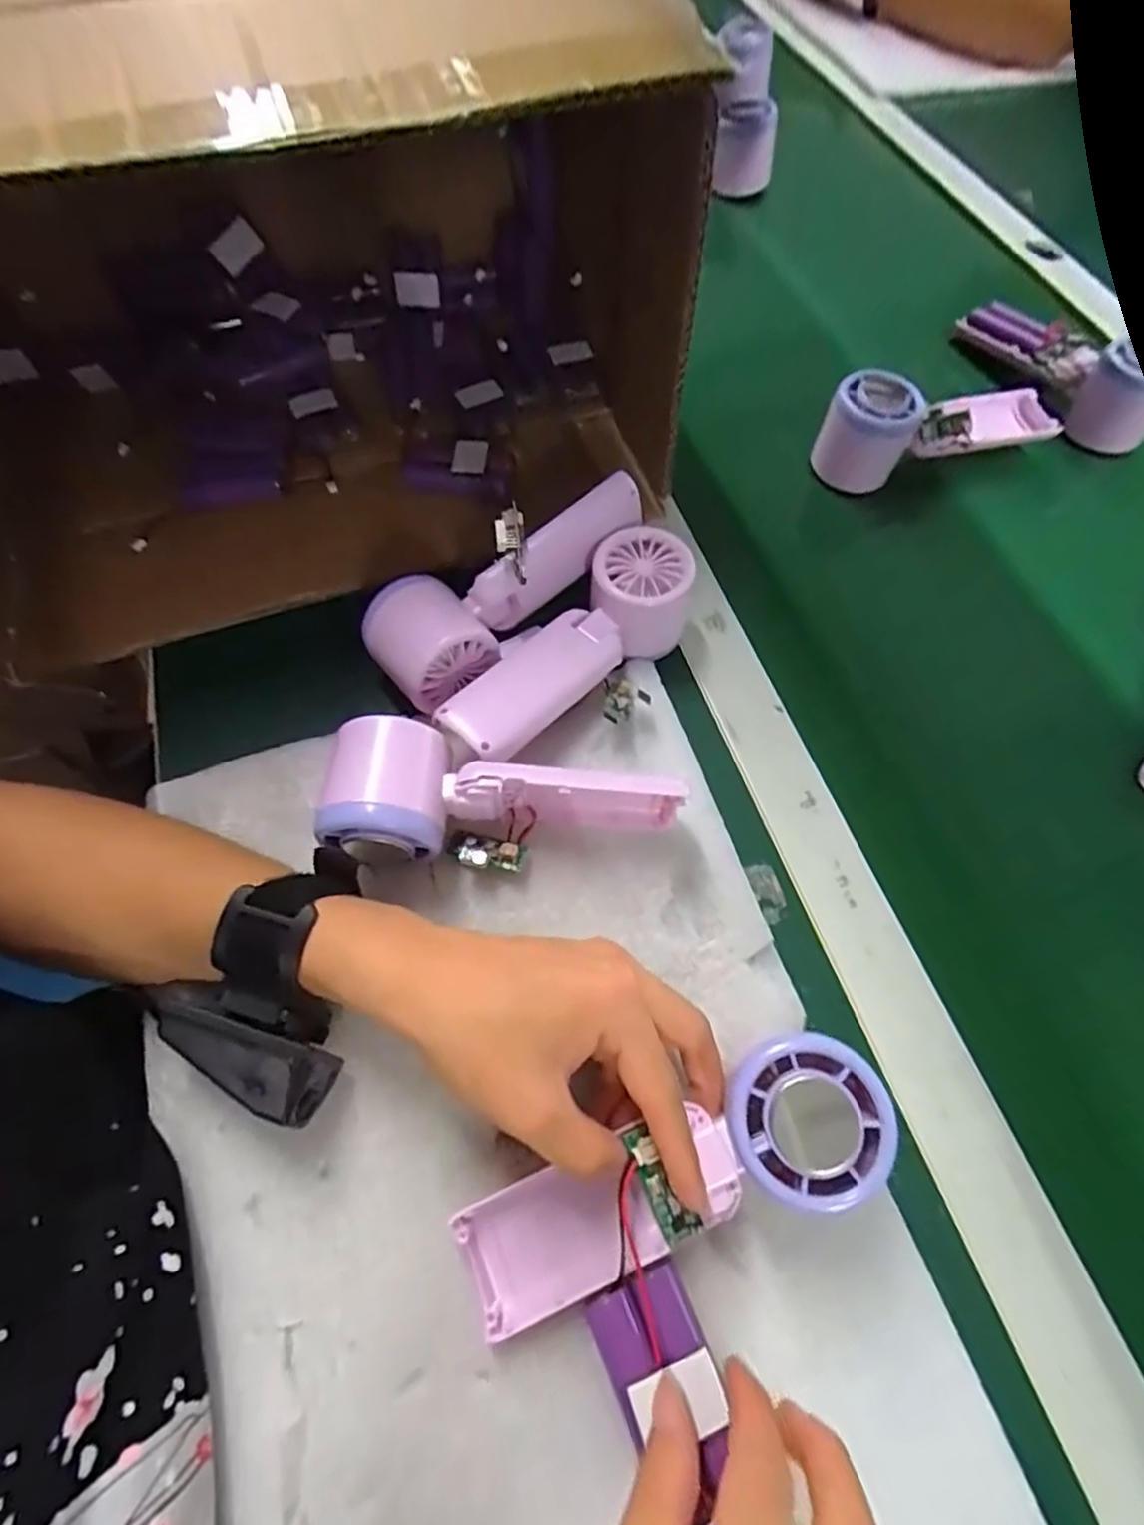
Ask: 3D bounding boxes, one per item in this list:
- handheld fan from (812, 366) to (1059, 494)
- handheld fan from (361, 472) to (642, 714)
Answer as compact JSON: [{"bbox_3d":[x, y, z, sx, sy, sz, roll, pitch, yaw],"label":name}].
[{"bbox_3d":[0.252,-0.236,0.464,0.171,0.052,0.051,-12,62,-4],"label":"handheld fan"},{"bbox_3d":[-0.031,-0.091,0.363,0.160,0.060,0.055,-32,65,-14],"label":"handheld fan"}]

